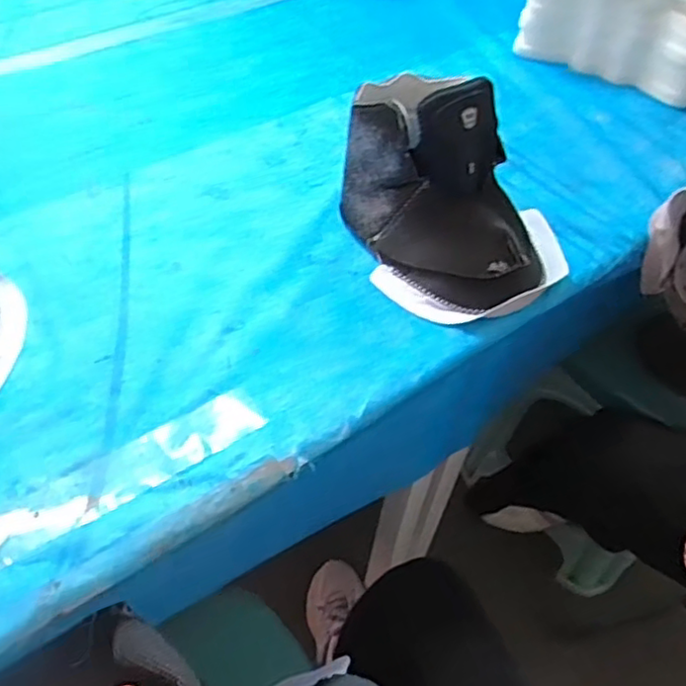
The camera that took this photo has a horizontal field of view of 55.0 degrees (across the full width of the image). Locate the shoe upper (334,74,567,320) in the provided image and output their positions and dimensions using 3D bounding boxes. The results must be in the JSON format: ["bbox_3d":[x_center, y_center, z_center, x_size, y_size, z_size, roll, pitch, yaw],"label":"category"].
[{"bbox_3d":[0.104,-0.167,0.652,0.188,0.155,0.233,-28,57,-24],"label":"shoe upper"}]

